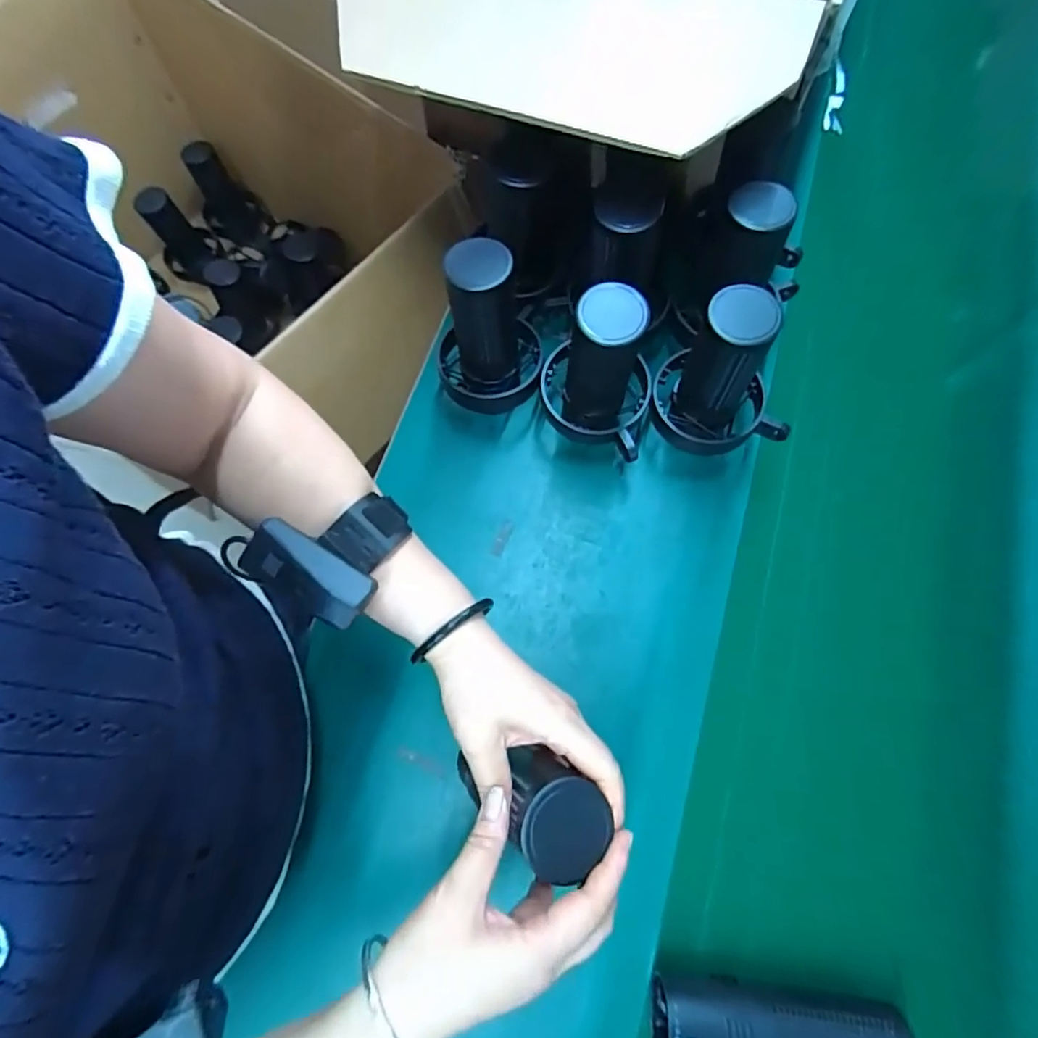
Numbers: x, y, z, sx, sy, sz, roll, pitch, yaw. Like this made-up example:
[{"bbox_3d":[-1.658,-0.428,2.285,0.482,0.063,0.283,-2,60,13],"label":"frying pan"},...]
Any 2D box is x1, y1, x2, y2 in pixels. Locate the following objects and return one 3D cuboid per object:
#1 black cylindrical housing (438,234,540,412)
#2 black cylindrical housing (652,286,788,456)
[{"bbox_3d":[-0.030,-0.169,0.499,0.094,0.161,0.113,-11,69,-1],"label":"black cylindrical housing"},{"bbox_3d":[0.175,-0.128,0.469,0.111,0.132,0.099,-4,69,1],"label":"black cylindrical housing"}]

